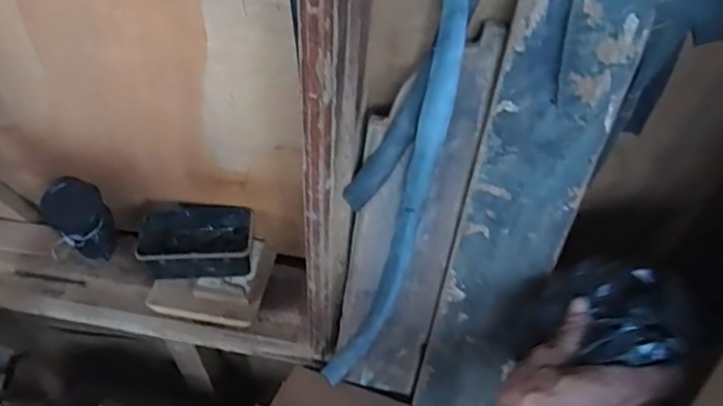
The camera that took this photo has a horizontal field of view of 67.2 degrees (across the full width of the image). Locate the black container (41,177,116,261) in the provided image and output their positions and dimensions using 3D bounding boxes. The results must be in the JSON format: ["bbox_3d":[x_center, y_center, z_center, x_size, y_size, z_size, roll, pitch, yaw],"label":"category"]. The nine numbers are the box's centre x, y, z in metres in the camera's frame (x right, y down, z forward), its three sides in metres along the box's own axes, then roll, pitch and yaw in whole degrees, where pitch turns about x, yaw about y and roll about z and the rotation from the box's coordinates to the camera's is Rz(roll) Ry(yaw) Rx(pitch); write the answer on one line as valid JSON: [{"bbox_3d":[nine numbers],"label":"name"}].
[{"bbox_3d":[-0.389,0.028,0.759,0.074,0.107,0.076,-26,55,-25],"label":"black container"}]

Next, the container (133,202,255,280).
[{"bbox_3d":[-0.214,0.052,0.721,0.143,0.057,0.088,-2,48,-6],"label":"container"}]

